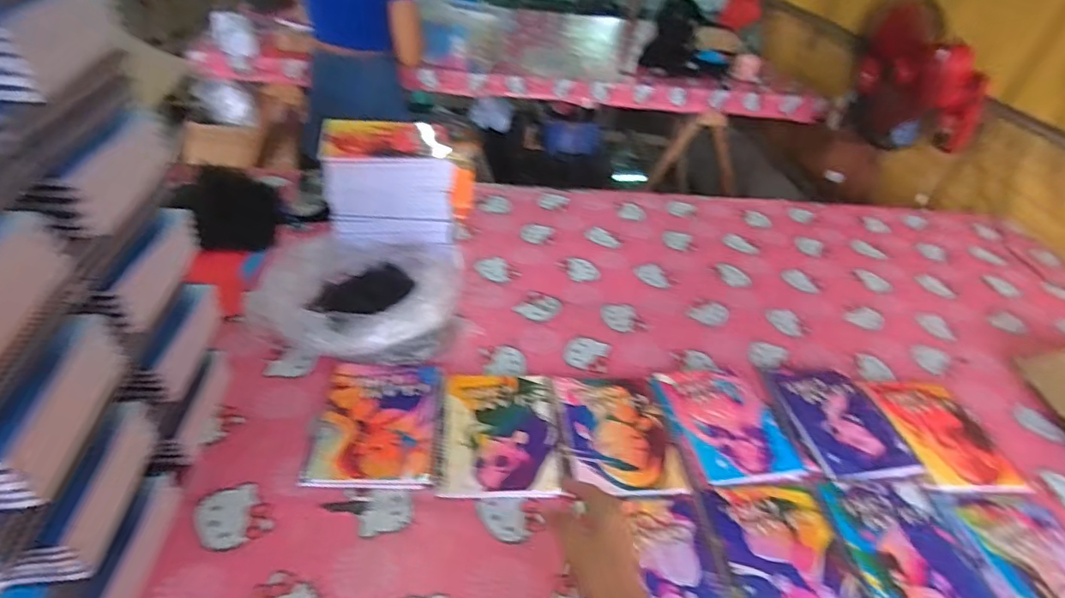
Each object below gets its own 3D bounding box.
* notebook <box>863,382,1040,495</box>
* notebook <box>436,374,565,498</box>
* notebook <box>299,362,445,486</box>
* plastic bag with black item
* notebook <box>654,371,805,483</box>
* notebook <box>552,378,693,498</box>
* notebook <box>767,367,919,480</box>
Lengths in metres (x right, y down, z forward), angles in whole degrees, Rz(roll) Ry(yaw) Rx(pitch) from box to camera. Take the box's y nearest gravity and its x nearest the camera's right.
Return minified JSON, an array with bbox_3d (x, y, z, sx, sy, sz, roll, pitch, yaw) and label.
[{"bbox_3d":[0.625,0.203,0.850,0.175,0.016,0.217,8,35,-5],"label":"notebook"},{"bbox_3d":[-0.042,0.181,0.762,0.158,0.011,0.198,4,37,-5],"label":"notebook"},{"bbox_3d":[-0.205,0.163,0.757,0.160,0.015,0.197,3,37,-6],"label":"notebook"},{"bbox_3d":[-0.284,-0.009,0.896,0.324,0.102,0.250,-3,38,-13],"label":"plastic bag with black item"},{"bbox_3d":[0.284,0.179,0.820,0.158,0.010,0.204,-2,37,-12],"label":"notebook"},{"bbox_3d":[0.119,0.184,0.782,0.152,0.007,0.199,0,37,-9],"label":"notebook"},{"bbox_3d":[0.457,0.179,0.843,0.145,0.015,0.207,2,37,-8],"label":"notebook"}]

